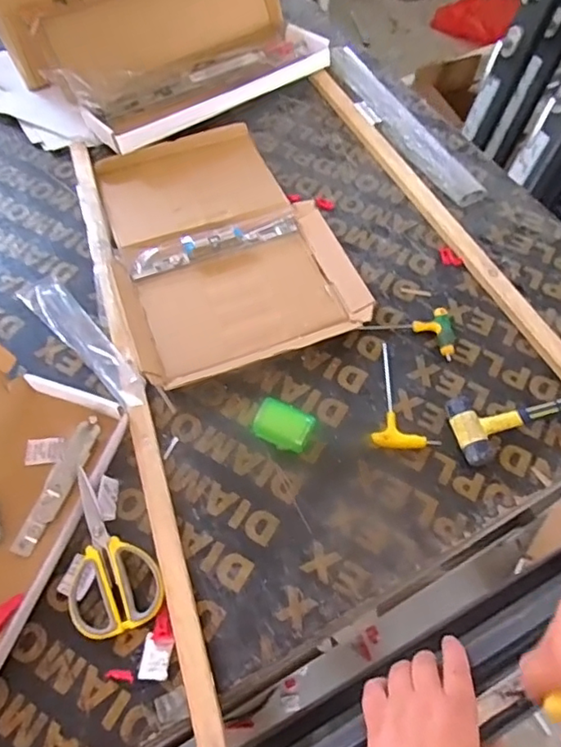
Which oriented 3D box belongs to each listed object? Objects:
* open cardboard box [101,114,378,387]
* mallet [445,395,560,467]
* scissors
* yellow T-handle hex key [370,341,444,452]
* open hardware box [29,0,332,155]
[{"bbox_3d":[-0.090,-0.194,0.801,0.304,0.033,0.425,-18,60,-11],"label":"open cardboard box"},{"bbox_3d":[0.315,0.030,0.653,0.251,0.043,0.076,-17,60,-11],"label":"mallet"},{"bbox_3d":[-0.178,0.178,0.573,0.089,0.018,0.160,-19,73,-12],"label":"scissors"},{"bbox_3d":[0.151,0.026,0.675,0.076,0.012,0.139,7,58,4],"label":"yellow T-handle hex key"},{"bbox_3d":[-0.146,-0.534,0.946,0.432,0.136,0.236,-35,65,-20],"label":"open hardware box"}]

